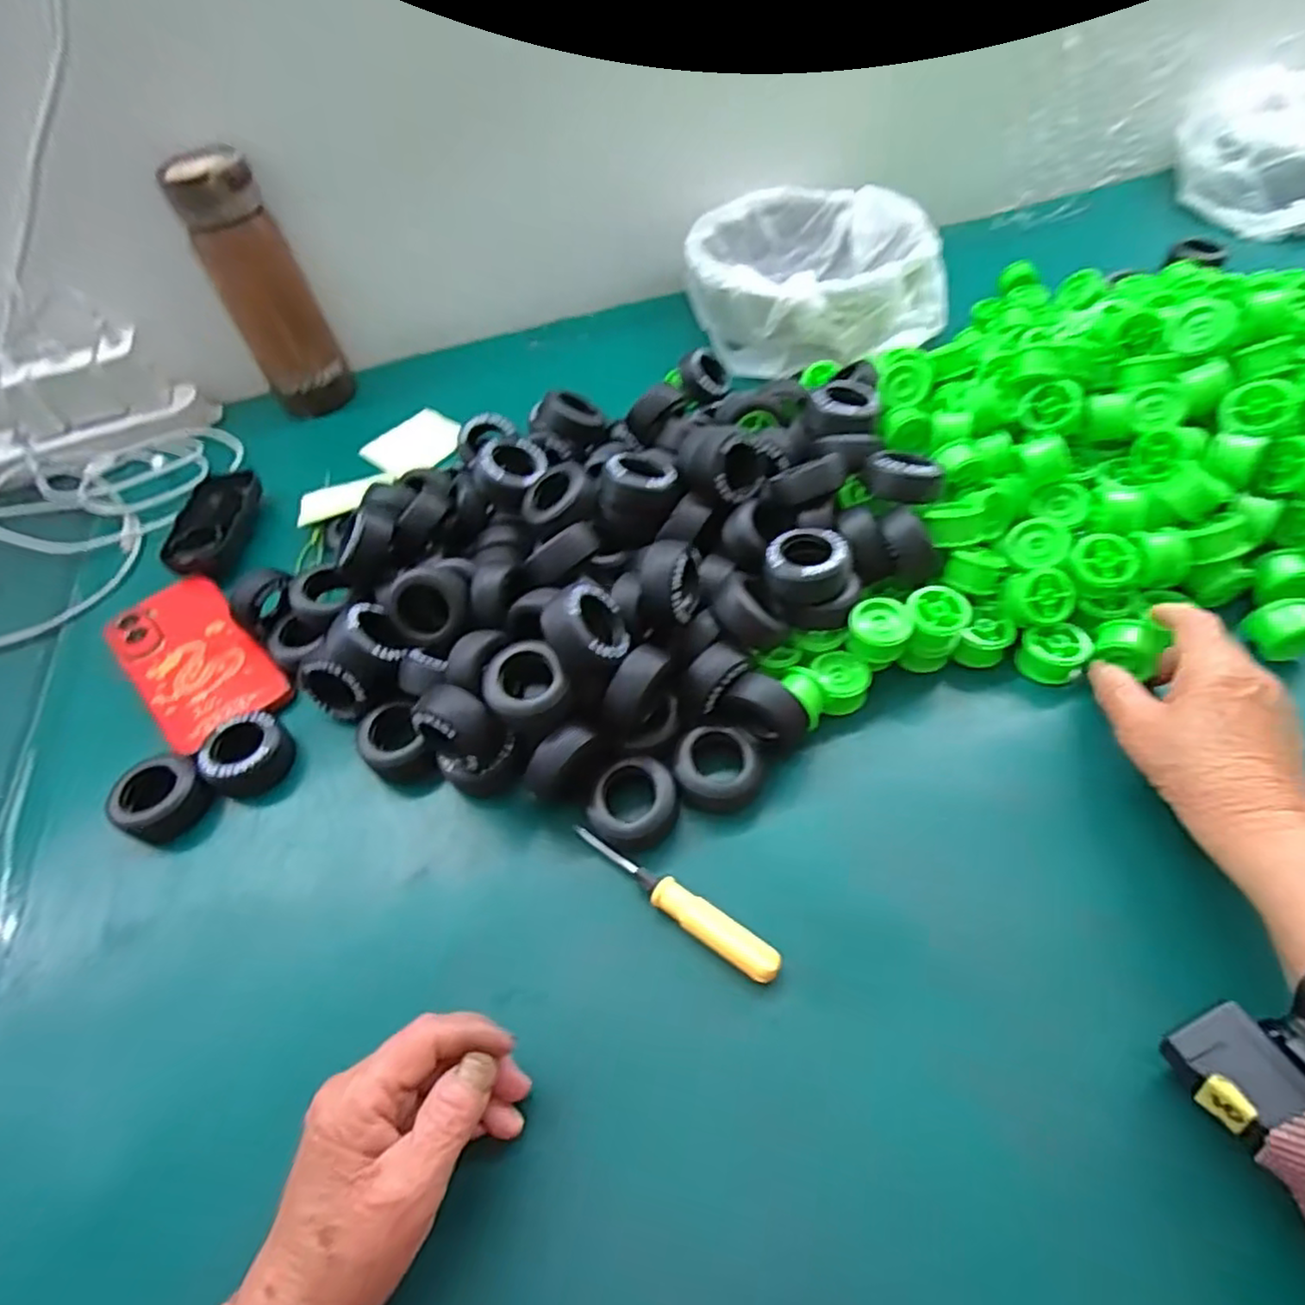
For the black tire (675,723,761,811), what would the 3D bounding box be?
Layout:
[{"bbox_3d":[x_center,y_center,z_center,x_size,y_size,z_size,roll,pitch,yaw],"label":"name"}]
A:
[{"bbox_3d":[0.038,0.065,0.386,0.046,0.020,0.052,5,53,10],"label":"black tire"}]

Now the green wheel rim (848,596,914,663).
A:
[{"bbox_3d":[0.134,-0.012,0.409,0.035,0.023,0.033,-3,52,4],"label":"green wheel rim"}]

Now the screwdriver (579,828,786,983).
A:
[{"bbox_3d":[0.008,0.123,0.349,0.125,0.014,0.017,28,60,25],"label":"screwdriver"}]

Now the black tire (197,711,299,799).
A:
[{"bbox_3d":[-0.243,0.060,0.414,0.046,0.022,0.052,-39,58,-22],"label":"black tire"}]

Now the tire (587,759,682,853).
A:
[{"bbox_3d":[-0.010,0.083,0.377,0.044,0.021,0.048,-3,52,4],"label":"tire"}]

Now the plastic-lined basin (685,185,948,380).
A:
[{"bbox_3d":[0.152,-0.368,0.671,0.245,0.080,0.236,10,57,12],"label":"plastic-lined basin"}]

